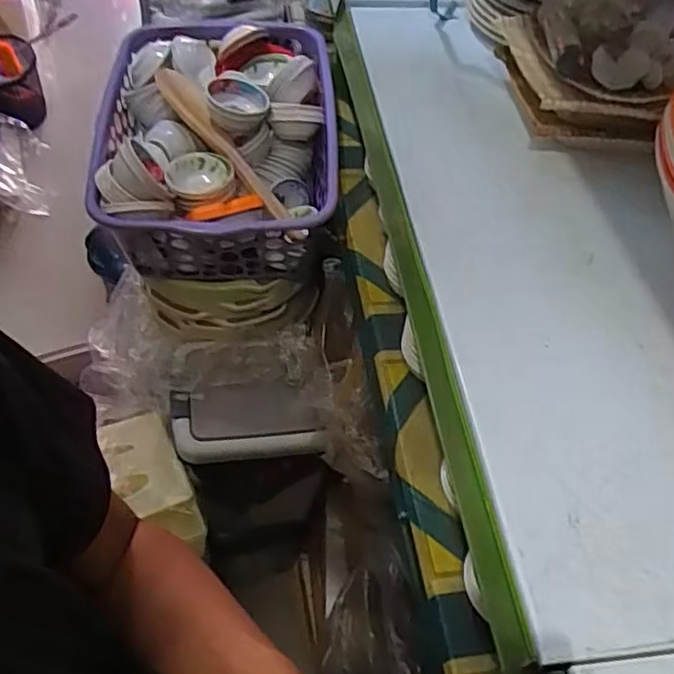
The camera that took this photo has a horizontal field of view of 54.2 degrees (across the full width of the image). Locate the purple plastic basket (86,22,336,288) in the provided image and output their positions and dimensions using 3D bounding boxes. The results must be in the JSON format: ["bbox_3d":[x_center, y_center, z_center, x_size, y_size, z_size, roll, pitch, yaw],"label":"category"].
[{"bbox_3d":[-0.167,-0.278,0.960,0.308,0.169,0.428,0,52,-5],"label":"purple plastic basket"}]

